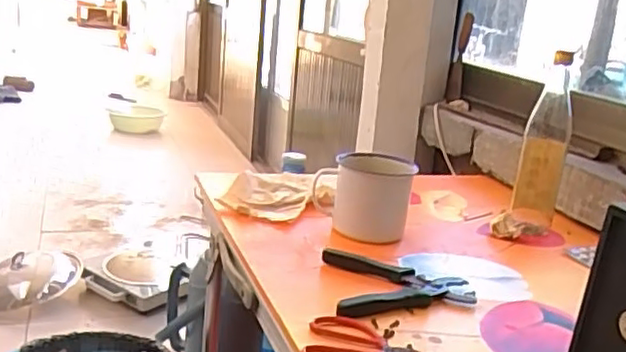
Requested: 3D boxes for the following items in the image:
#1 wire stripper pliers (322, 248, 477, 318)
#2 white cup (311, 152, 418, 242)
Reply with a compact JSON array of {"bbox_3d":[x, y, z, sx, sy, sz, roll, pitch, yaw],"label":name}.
[{"bbox_3d":[0.095,0.118,0.703,0.153,0.016,0.134,4,16,-6],"label":"wire stripper pliers"},{"bbox_3d":[0.064,0.021,0.881,0.128,0.099,0.084,7,16,5],"label":"white cup"}]

